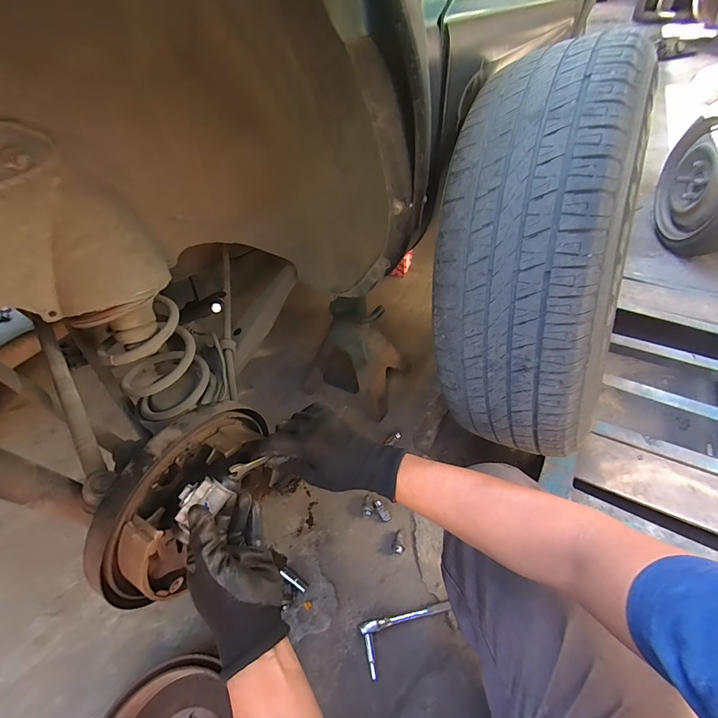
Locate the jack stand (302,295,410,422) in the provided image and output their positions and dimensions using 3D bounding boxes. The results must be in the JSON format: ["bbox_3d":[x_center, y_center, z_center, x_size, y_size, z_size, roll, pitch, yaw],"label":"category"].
[{"bbox_3d":[-0.022,-0.035,0.996,0.250,0.294,0.207,15,50,18],"label":"jack stand"}]

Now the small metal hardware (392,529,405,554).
[{"bbox_3d":[0.080,0.385,0.786,0.024,0.020,0.043,-8,47,-3],"label":"small metal hardware"}]

